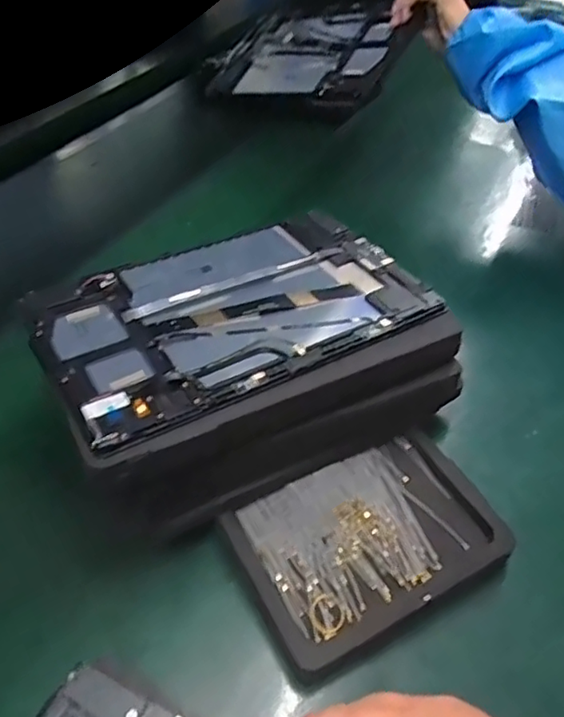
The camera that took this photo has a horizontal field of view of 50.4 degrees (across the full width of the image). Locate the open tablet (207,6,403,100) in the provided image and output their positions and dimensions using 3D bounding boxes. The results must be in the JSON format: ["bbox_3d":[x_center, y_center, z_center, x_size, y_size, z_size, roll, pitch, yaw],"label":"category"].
[{"bbox_3d":[0.023,-0.360,0.702,0.248,0.009,0.151,20,68,35],"label":"open tablet"}]

